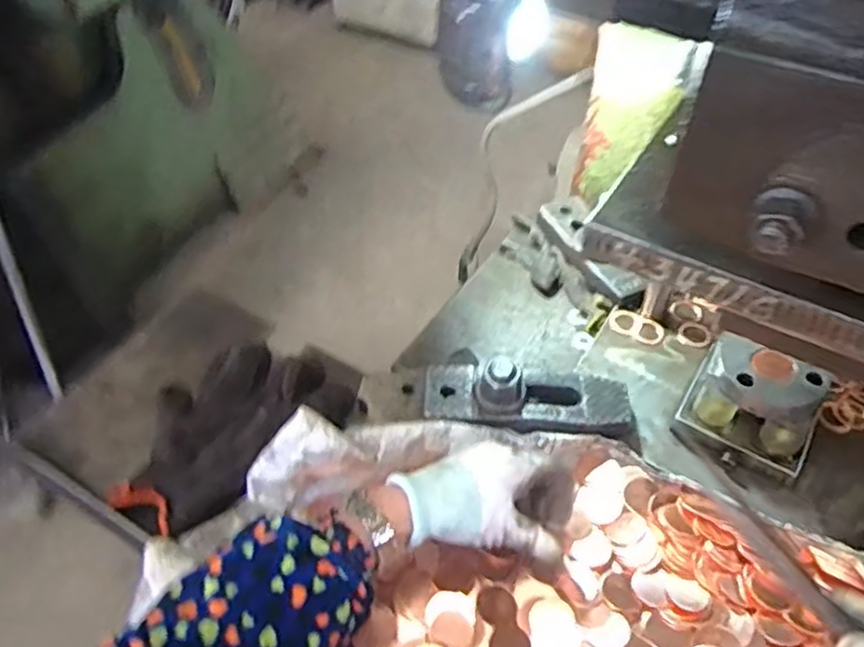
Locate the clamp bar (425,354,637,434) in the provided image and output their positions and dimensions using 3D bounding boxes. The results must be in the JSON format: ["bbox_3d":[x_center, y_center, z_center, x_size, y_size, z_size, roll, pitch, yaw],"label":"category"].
[{"bbox_3d":[0.080,0.056,0.574,0.171,0.048,0.058,2,50,3],"label":"clamp bar"}]

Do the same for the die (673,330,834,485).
[{"bbox_3d":[0.254,0.065,0.556,0.098,0.067,0.082,28,56,22],"label":"die"}]

